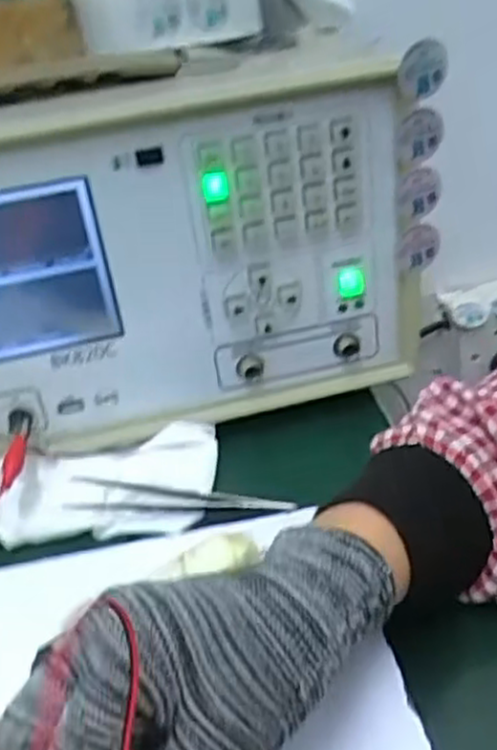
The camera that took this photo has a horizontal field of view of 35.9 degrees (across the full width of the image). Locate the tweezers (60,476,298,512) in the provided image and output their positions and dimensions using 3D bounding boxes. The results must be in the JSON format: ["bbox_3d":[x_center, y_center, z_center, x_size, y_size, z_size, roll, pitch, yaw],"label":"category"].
[{"bbox_3d":[-0.037,0.066,0.408,0.120,0.013,0.017,-3,36,10],"label":"tweezers"}]

